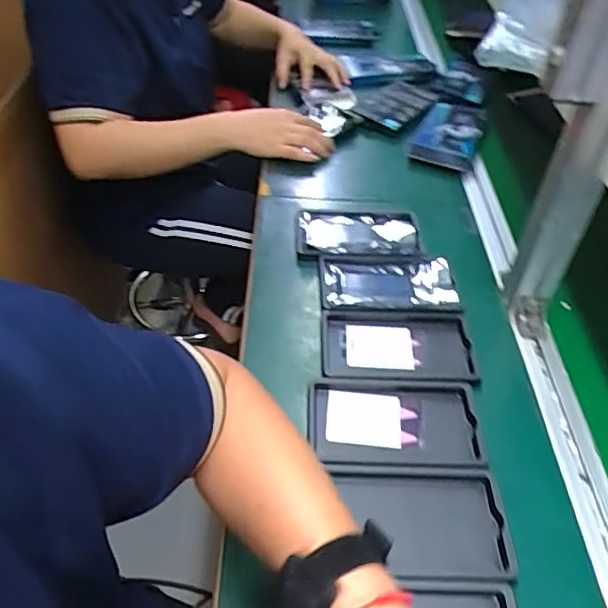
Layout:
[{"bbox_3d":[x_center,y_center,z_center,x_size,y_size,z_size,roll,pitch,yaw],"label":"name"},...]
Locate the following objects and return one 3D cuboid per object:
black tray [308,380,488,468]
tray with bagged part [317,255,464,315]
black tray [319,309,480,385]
[{"bbox_3d":[0.085,0.112,0.547,0.156,0.017,0.093,4,44,-1],"label":"black tray"},{"bbox_3d":[0.099,-0.024,0.679,0.155,0.010,0.092,4,44,-1],"label":"tray with bagged part"},{"bbox_3d":[0.099,0.046,0.616,0.156,0.019,0.097,3,44,-2],"label":"black tray"}]

